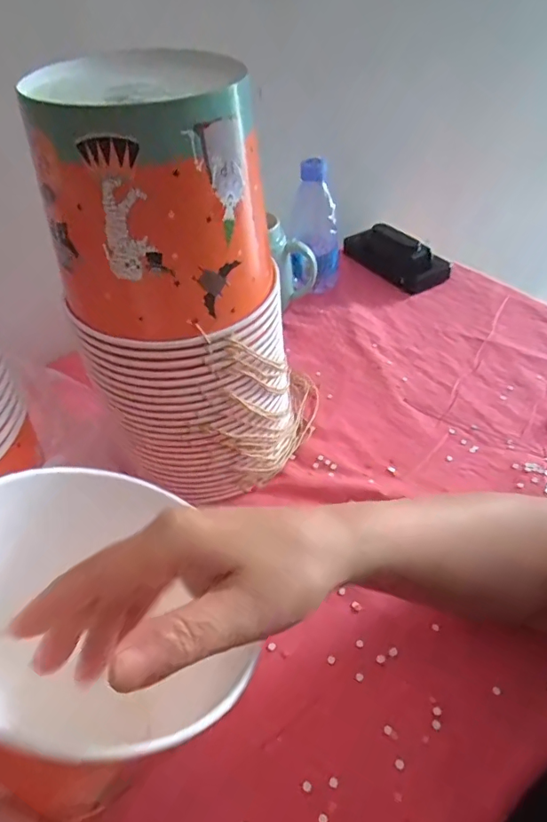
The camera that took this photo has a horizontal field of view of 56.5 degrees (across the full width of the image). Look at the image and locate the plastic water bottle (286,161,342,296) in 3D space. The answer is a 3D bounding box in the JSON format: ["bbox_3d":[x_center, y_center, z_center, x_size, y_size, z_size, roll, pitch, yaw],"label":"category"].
[{"bbox_3d":[0.051,-0.229,0.640,0.066,0.153,0.064,2,45,5],"label":"plastic water bottle"}]

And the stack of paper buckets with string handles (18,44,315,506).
[{"bbox_3d":[-0.054,-0.072,0.387,0.140,0.313,0.148,6,46,8],"label":"stack of paper buckets with string handles"}]

